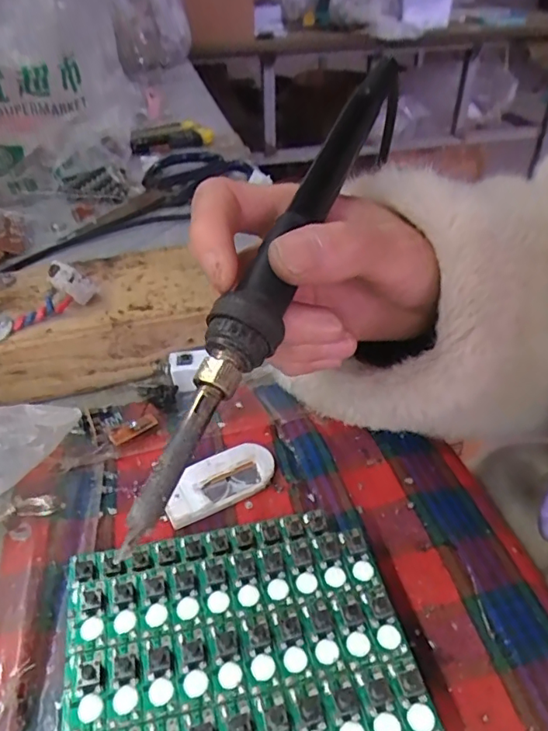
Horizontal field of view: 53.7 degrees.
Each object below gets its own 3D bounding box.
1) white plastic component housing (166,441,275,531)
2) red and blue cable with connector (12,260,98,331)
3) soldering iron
[{"bbox_3d":[-0.024,0.050,0.235,0.050,0.005,0.024,-23,59,-25],"label":"white plastic component housing"},{"bbox_3d":[-0.129,-0.030,0.267,0.078,0.024,0.020,-28,46,-29],"label":"red and blue cable with connector"},{"bbox_3d":[0.006,-0.040,0.179,0.018,0.015,0.203,17,63,21],"label":"soldering iron"}]

